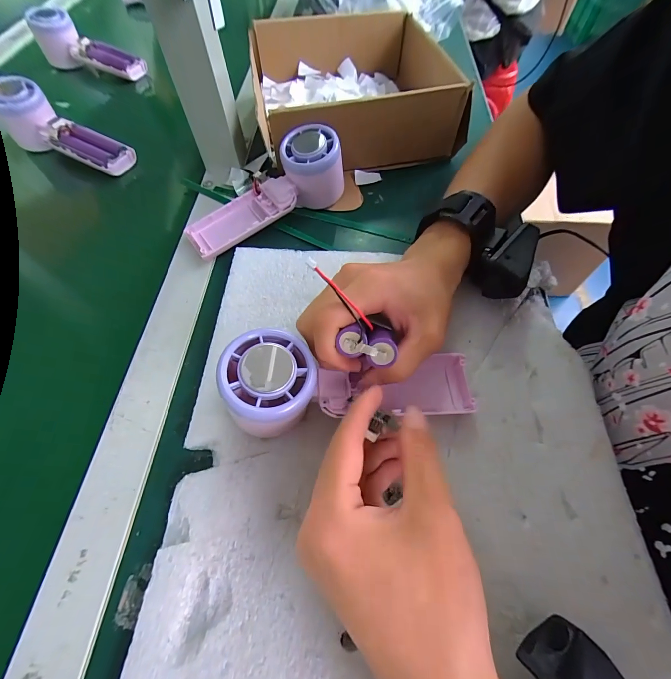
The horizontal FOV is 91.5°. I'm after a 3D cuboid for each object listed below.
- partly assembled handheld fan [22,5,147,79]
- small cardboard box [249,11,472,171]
[{"bbox_3d":[-0.361,-0.429,0.477,0.153,0.065,0.044,21,65,8],"label":"partly assembled handheld fan"},{"bbox_3d":[0.015,-0.295,0.385,0.209,0.080,0.227,-9,64,-6],"label":"small cardboard box"}]

